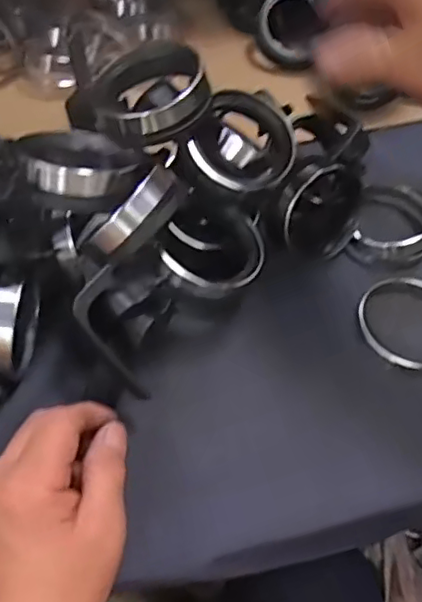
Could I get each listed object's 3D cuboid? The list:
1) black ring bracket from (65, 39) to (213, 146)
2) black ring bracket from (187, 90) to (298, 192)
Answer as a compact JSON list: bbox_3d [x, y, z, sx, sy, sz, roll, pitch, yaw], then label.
[{"bbox_3d":[-0.043,-0.120,0.363,0.083,0.028,0.053,-24,68,-6],"label":"black ring bracket"},{"bbox_3d":[0.013,-0.093,0.382,0.068,0.037,0.072,33,72,-10],"label":"black ring bracket"}]

